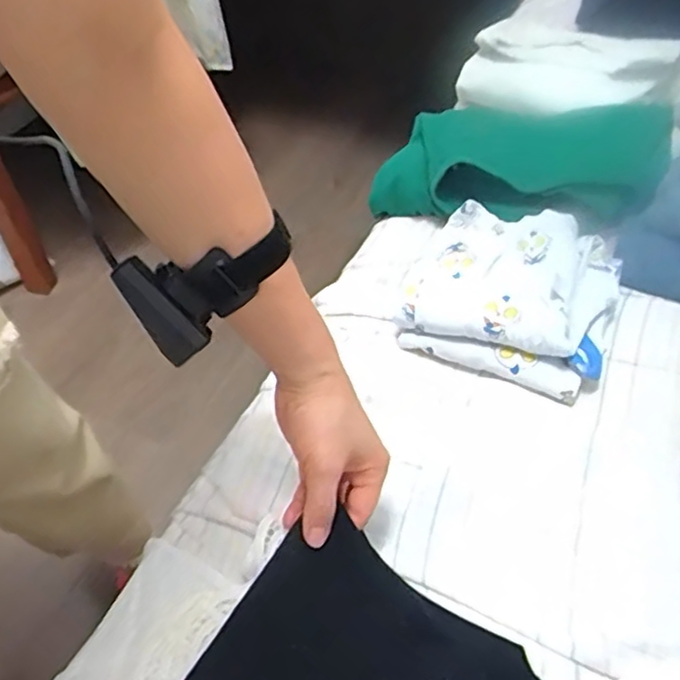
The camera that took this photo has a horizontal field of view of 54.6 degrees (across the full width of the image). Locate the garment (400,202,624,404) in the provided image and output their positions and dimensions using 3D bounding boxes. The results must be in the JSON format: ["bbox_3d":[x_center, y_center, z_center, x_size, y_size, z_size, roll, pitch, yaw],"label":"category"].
[{"bbox_3d":[0.149,-0.045,0.580,0.180,0.056,0.158,22,58,20],"label":"garment"}]

